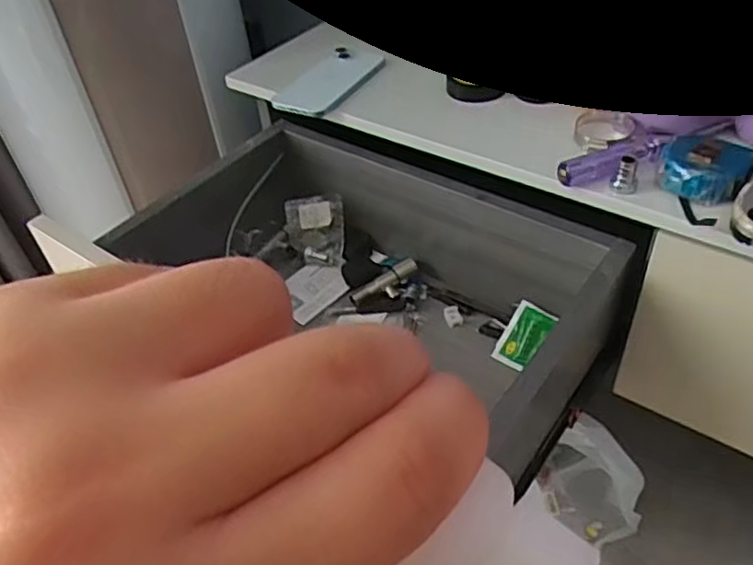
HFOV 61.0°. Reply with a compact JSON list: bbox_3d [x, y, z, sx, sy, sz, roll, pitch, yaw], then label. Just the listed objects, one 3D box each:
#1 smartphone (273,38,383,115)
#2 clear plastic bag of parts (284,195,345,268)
[{"bbox_3d":[-0.050,-0.230,0.721,0.074,0.009,0.157,22,52,21],"label":"smartphone"},{"bbox_3d":[-0.076,-0.062,0.787,0.071,0.084,0.016,-1,5,9],"label":"clear plastic bag of parts"}]

